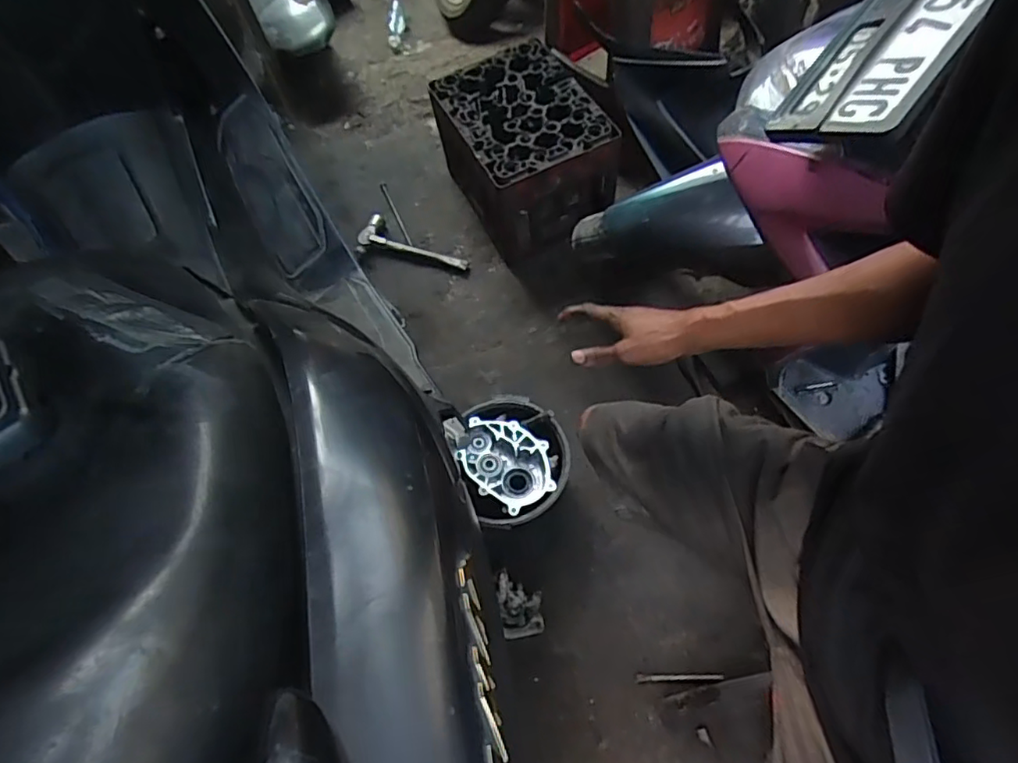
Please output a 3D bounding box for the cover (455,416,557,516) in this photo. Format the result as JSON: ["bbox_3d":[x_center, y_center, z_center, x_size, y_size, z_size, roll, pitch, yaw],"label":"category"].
[{"bbox_3d":[-0.005,0.152,1.071,0.196,0.042,0.145,29,69,21],"label":"cover"}]

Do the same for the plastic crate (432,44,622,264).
[{"bbox_3d":[0.055,-0.554,1.438,0.336,0.305,0.409,-26,62,-6],"label":"plastic crate"}]

